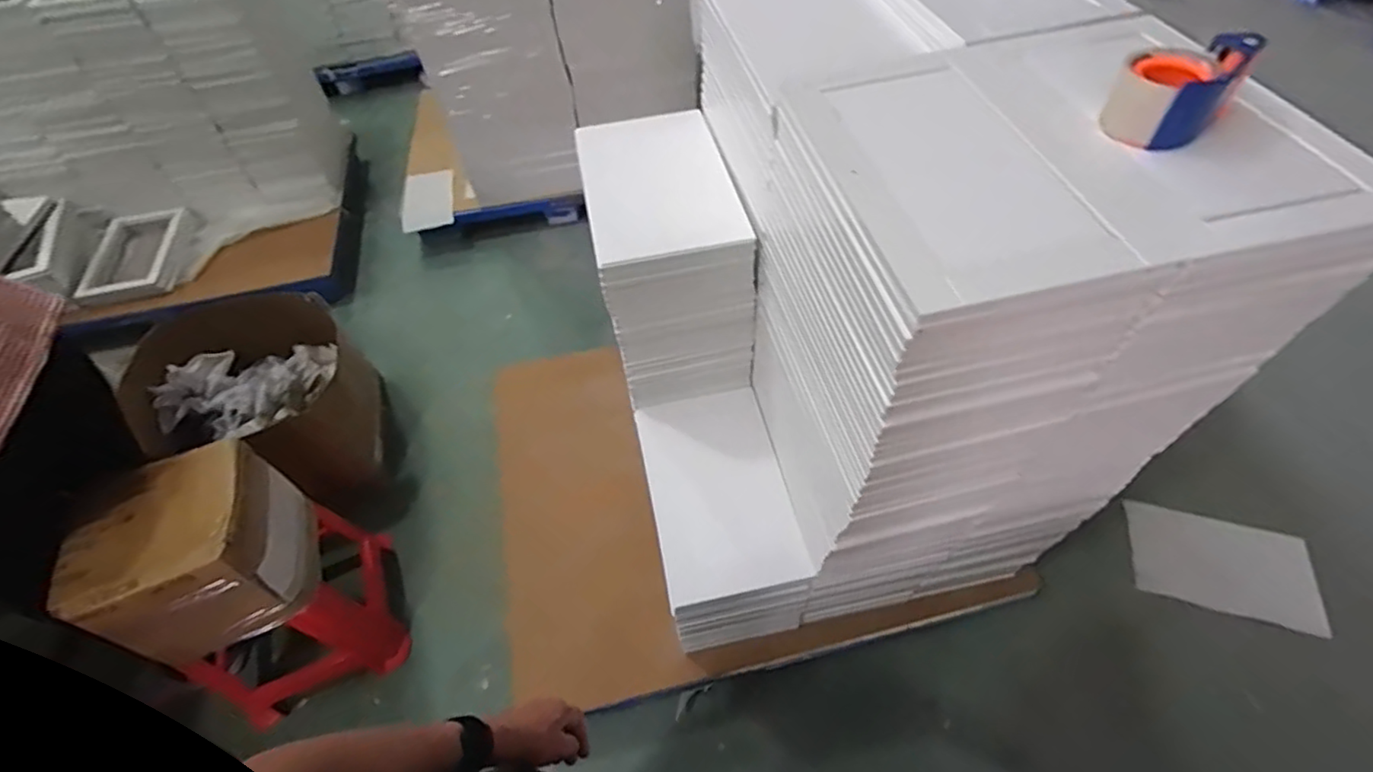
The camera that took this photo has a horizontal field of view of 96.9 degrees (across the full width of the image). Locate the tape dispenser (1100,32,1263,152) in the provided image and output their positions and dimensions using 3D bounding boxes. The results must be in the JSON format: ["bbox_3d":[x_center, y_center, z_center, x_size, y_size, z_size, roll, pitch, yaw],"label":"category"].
[{"bbox_3d":[0.523,-0.321,0.655,0.130,0.070,0.097,-37,59,-21],"label":"tape dispenser"}]

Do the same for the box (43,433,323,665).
[{"bbox_3d":[-0.944,0.318,1.195,0.305,0.279,0.306,-16,54,-8],"label":"box"}]

